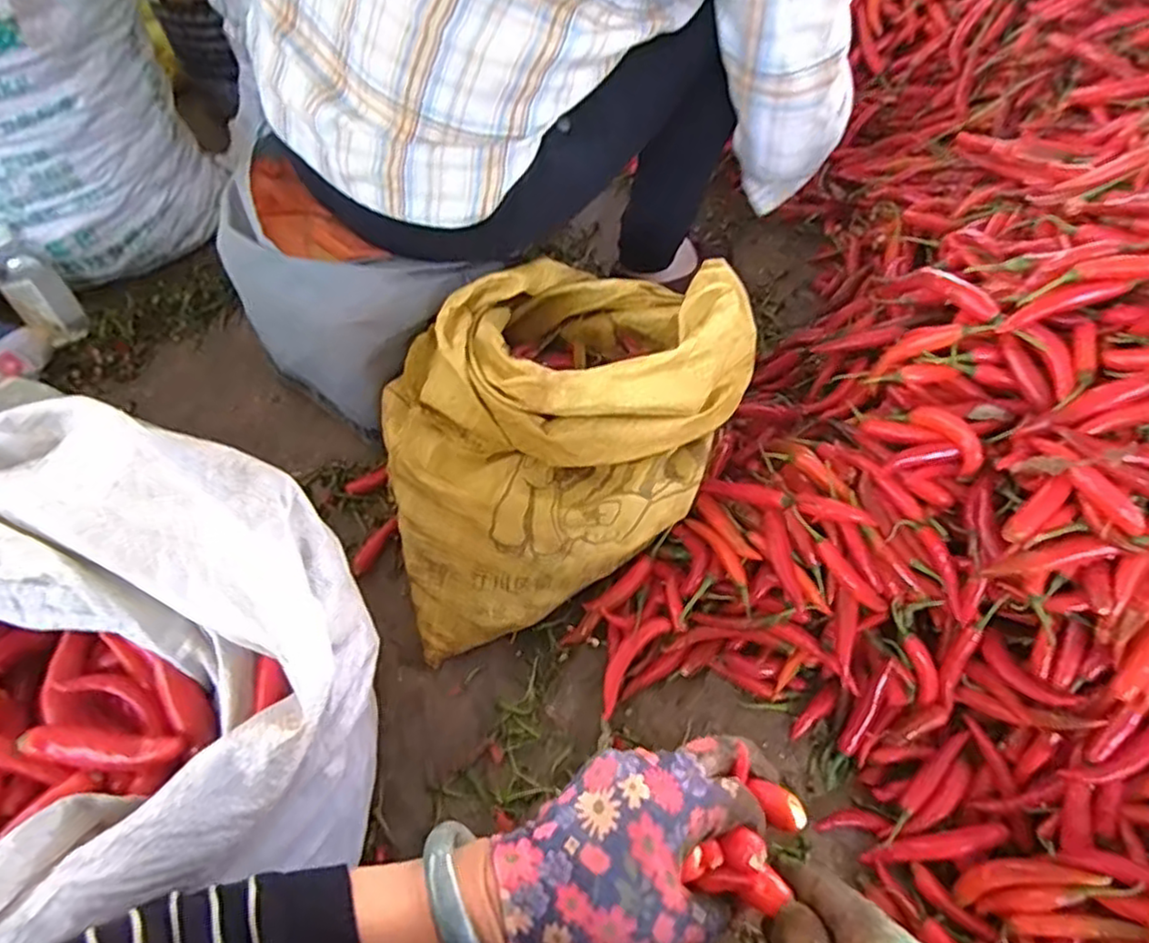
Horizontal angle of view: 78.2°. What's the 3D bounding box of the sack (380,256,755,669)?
[{"bbox_3d":[-0.018,-0.054,0.742,0.400,0.252,0.313,-20,57,-11],"label":"sack"}]

